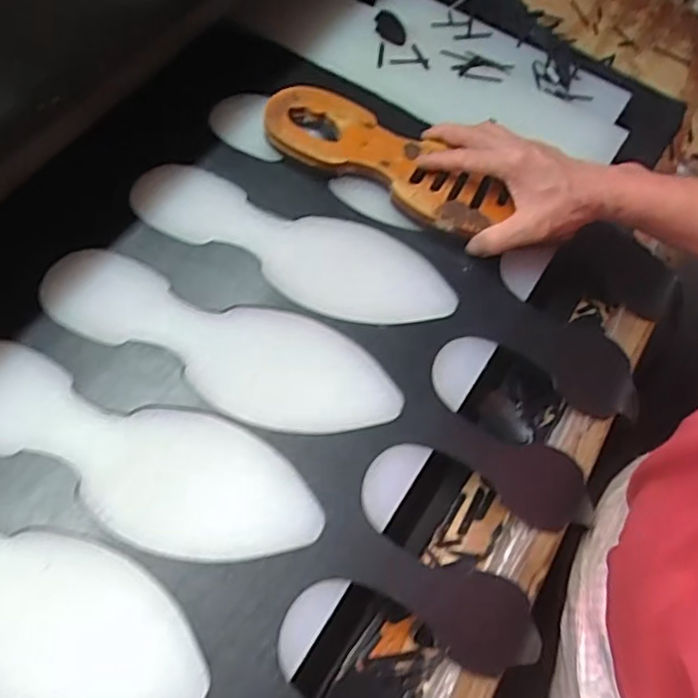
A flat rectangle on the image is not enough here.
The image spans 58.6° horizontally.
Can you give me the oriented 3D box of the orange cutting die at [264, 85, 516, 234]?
[{"bbox_3d":[0.030,-0.168,0.553,0.222,0.025,0.075,32,64,9],"label":"orange cutting die"}]

